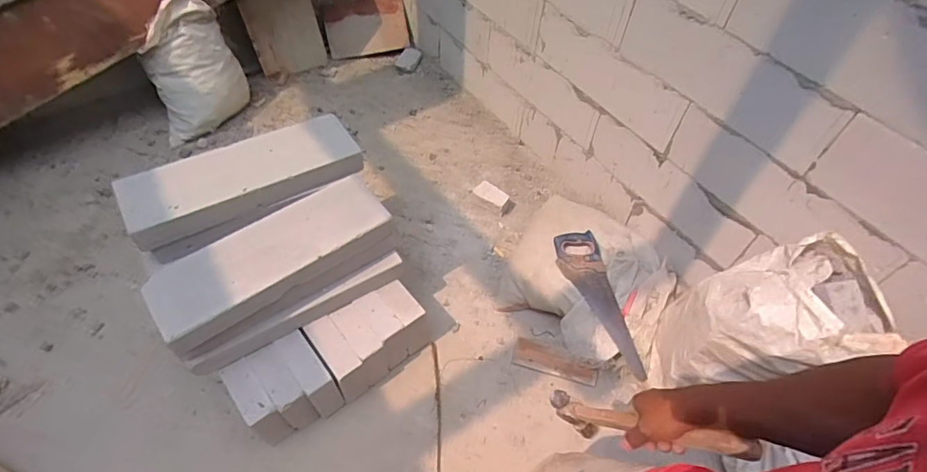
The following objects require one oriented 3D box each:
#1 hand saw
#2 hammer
[{"bbox_3d":[0.417,0.198,1.485,0.126,0.035,0.460,-19,71,-18],"label":"hand saw"},{"bbox_3d":[0.250,0.268,0.683,0.026,0.286,0.101,-45,109,-32],"label":"hammer"}]

